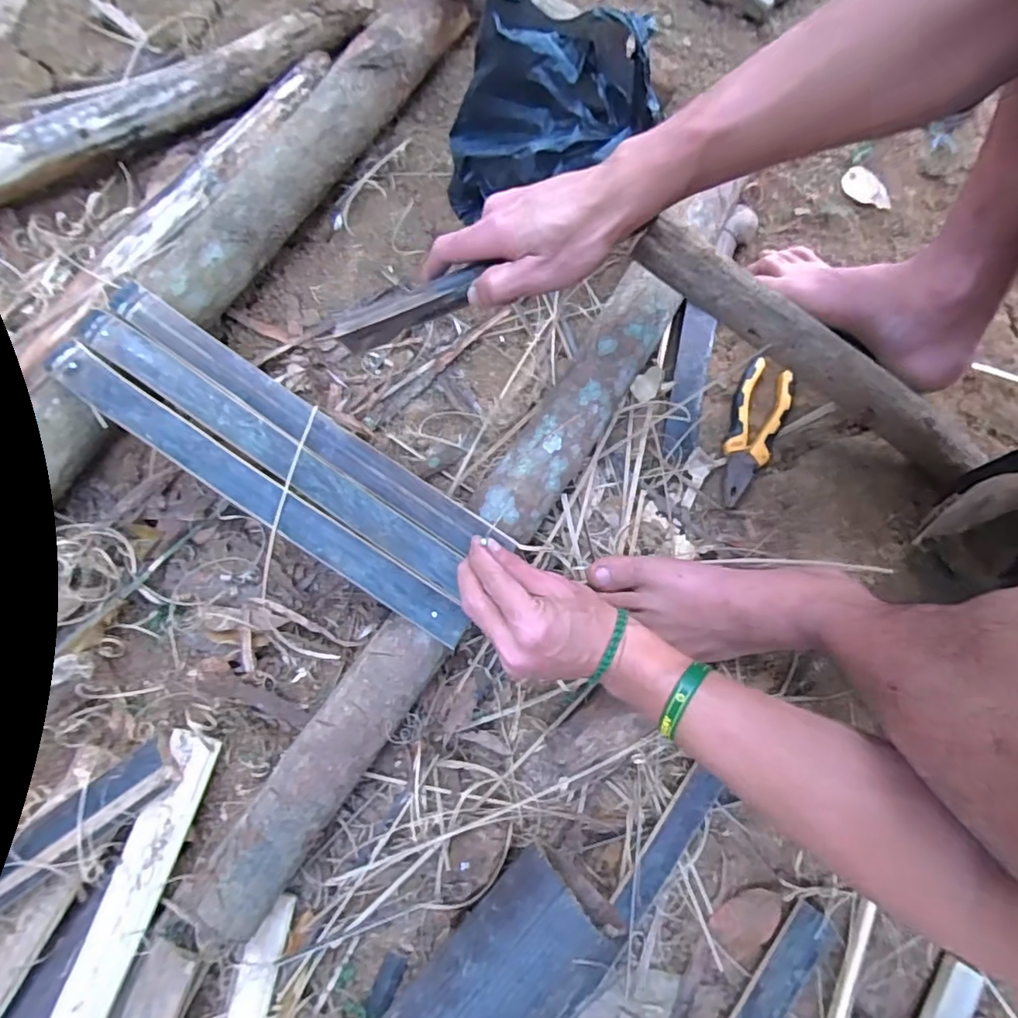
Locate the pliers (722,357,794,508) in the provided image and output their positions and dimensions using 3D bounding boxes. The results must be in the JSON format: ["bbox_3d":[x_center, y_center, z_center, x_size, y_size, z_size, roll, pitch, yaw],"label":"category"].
[{"bbox_3d":[0.228,-0.073,0.550,0.050,0.020,0.145,27,79,6],"label":"pliers"}]

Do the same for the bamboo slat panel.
[{"bbox_3d":[-0.188,-0.045,0.464,0.396,0.008,0.098,35,80,6],"label":"bamboo slat panel"}]

